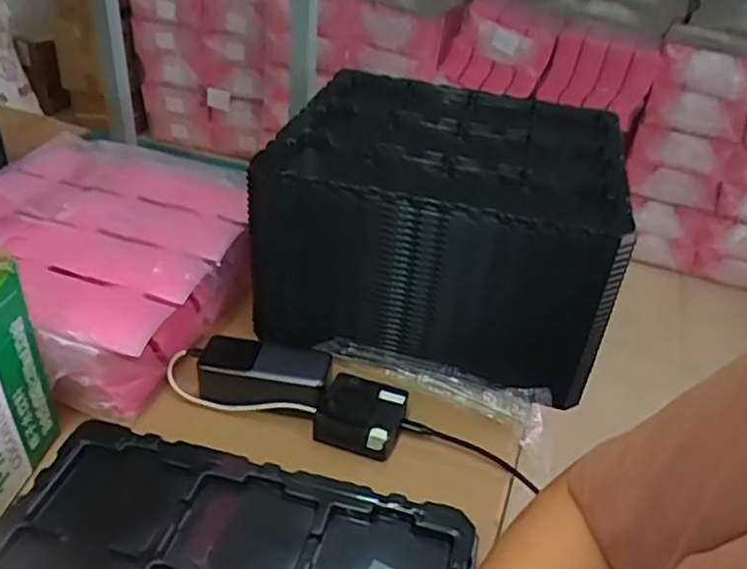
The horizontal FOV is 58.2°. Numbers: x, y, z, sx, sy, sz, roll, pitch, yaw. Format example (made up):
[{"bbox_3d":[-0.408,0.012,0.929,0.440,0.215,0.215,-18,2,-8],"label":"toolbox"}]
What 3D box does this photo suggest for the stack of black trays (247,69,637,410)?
[{"bbox_3d":[0.088,-0.089,0.825,0.373,0.200,0.351,12,34,8],"label":"stack of black trays"}]

